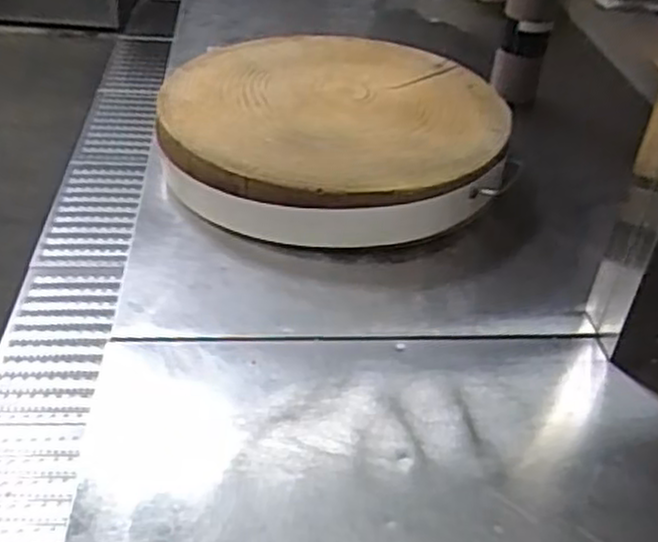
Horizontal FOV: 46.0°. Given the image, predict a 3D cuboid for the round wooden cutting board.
[{"bbox_3d":[0.006,-0.182,1.040,0.423,0.100,0.424,3,37,-3],"label":"round wooden cutting board"}]

